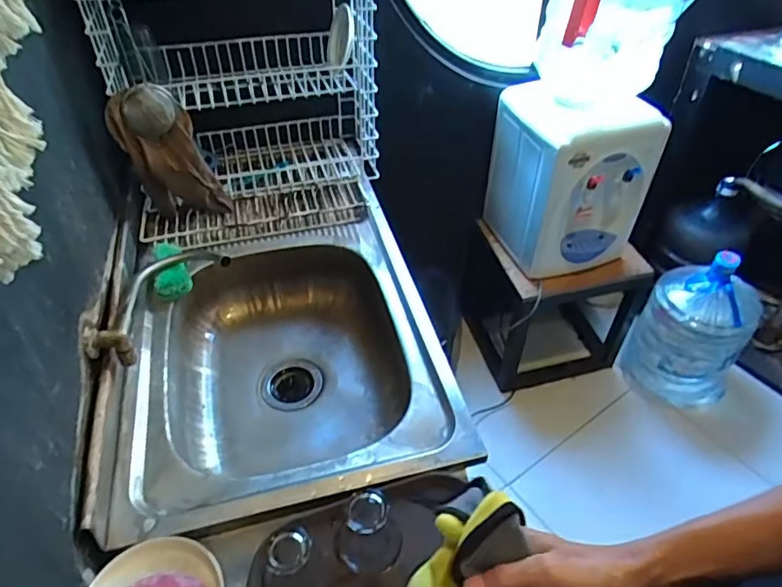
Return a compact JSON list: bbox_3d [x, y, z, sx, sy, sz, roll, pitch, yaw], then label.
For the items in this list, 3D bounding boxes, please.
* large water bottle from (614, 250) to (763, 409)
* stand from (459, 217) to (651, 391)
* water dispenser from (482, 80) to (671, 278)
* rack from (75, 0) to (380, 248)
[{"bbox_3d":[0.904,0.086,1.603,0.296,0.478,0.242,27,51,25],"label":"large water bottle"},{"bbox_3d":[0.502,0.002,1.715,0.467,0.458,0.359,-12,46,-12],"label":"stand"},{"bbox_3d":[0.458,-0.319,1.417,0.325,0.417,0.275,-9,45,-9],"label":"water dispenser"},{"bbox_3d":[-0.257,-0.398,1.039,0.462,0.454,0.382,-3,45,-3],"label":"rack"}]

